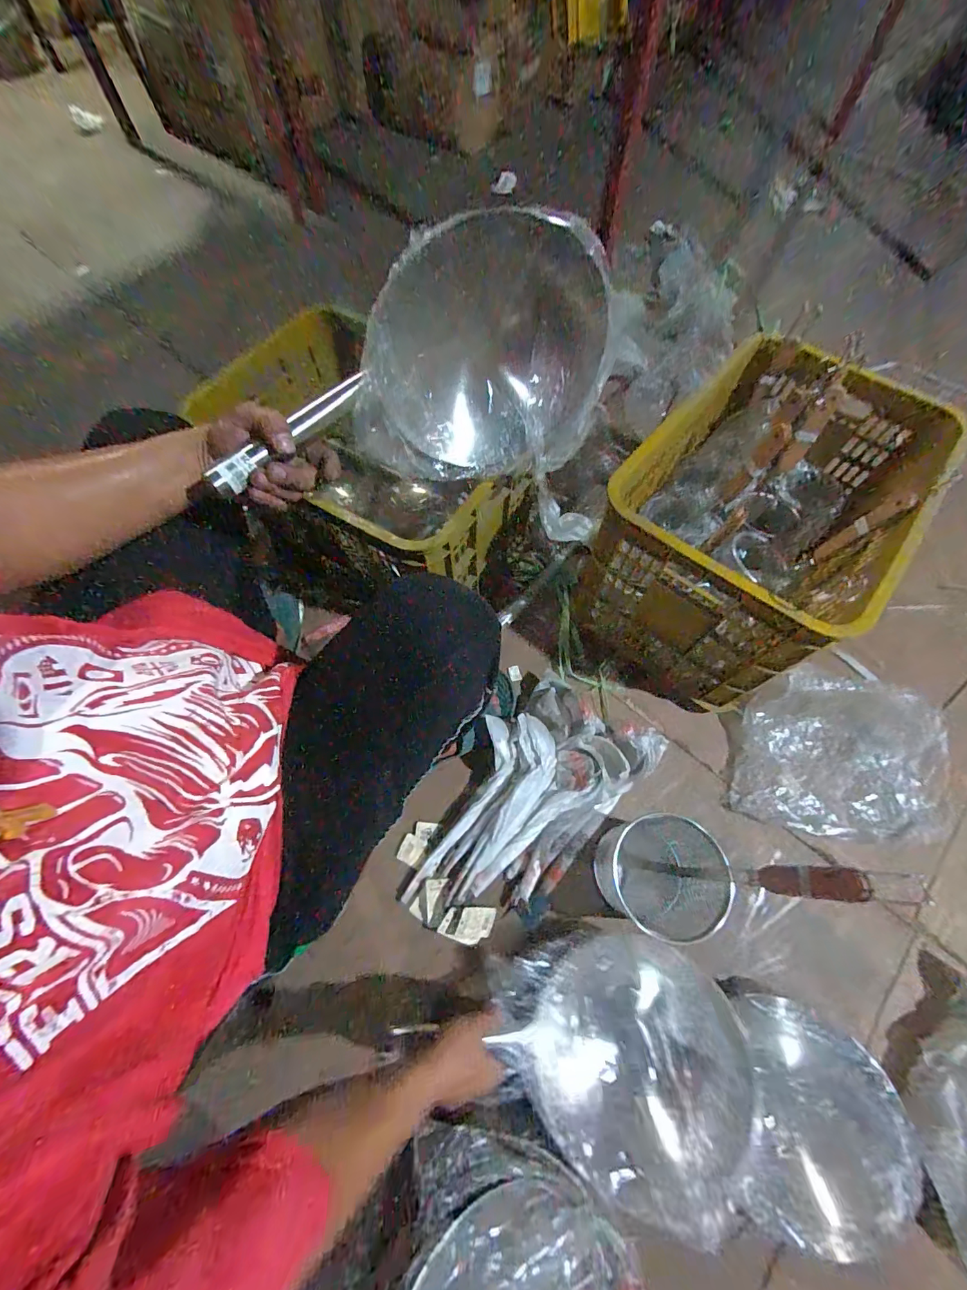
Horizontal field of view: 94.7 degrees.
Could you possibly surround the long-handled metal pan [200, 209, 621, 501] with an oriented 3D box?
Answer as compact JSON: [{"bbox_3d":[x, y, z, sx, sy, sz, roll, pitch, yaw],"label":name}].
[{"bbox_3d":[-0.058,-0.262,0.482,0.427,0.249,0.092,-25,68,-10],"label":"long-handled metal pan"}]

